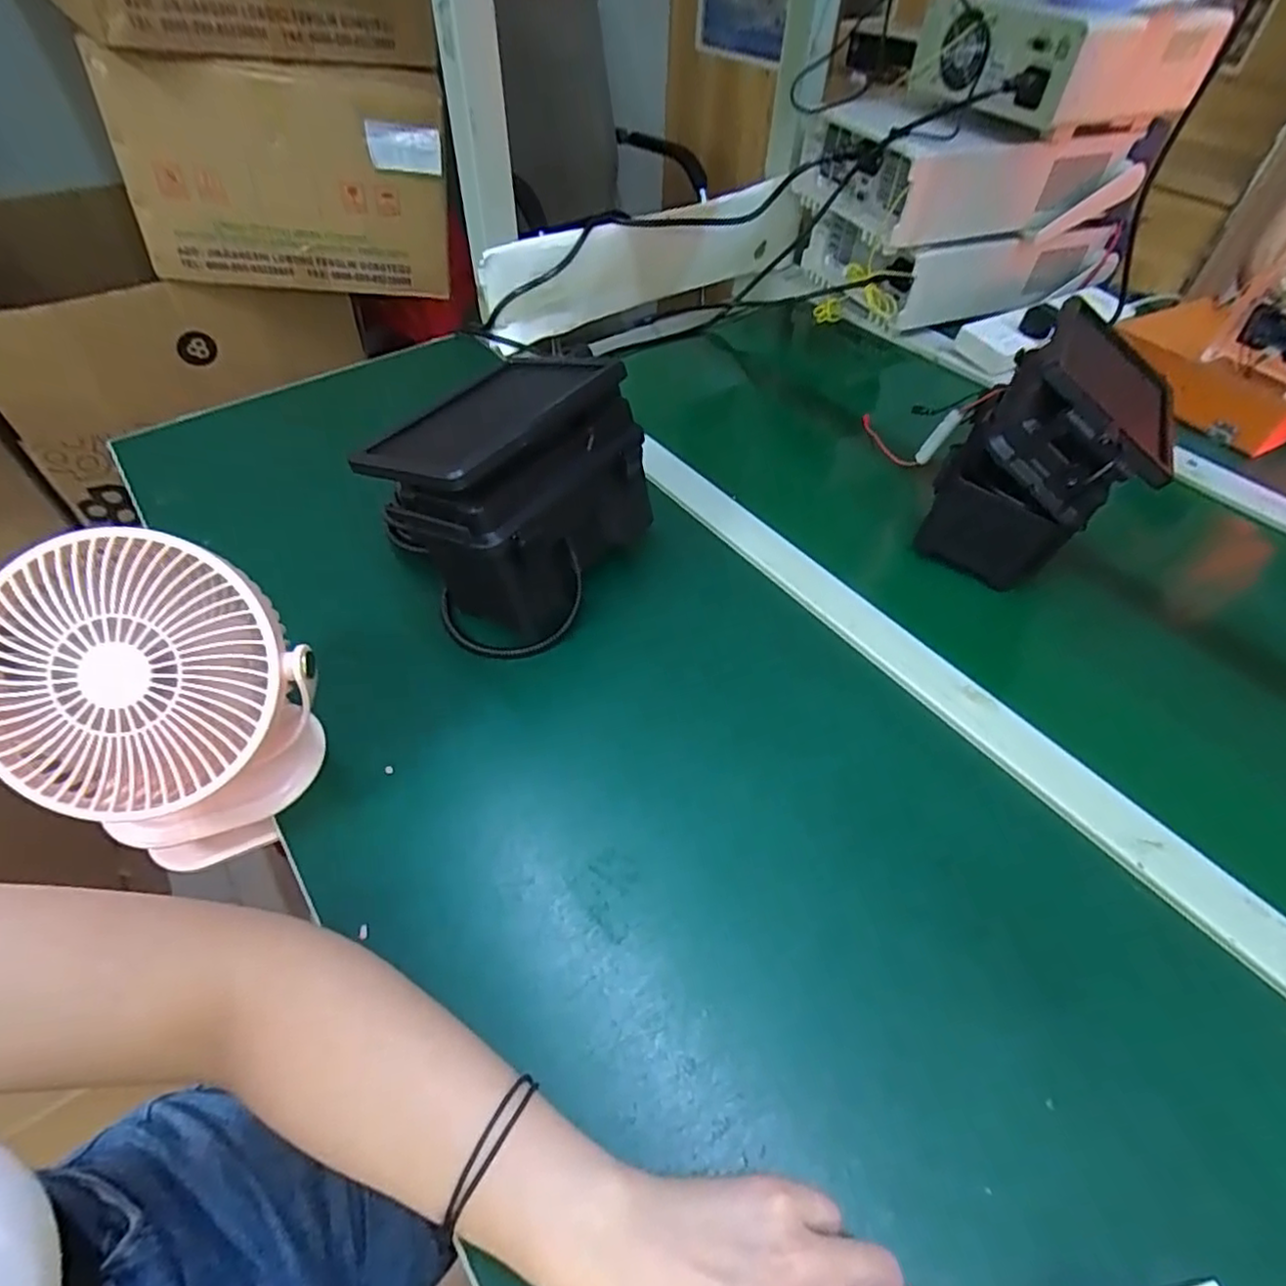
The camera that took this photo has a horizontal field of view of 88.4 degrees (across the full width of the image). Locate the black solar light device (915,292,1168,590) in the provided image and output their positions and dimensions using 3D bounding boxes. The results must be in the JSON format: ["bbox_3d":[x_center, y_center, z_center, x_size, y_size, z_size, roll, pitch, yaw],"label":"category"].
[{"bbox_3d":[0.331,-0.149,0.532,0.125,0.174,0.157,30,55,22],"label":"black solar light device"}]

